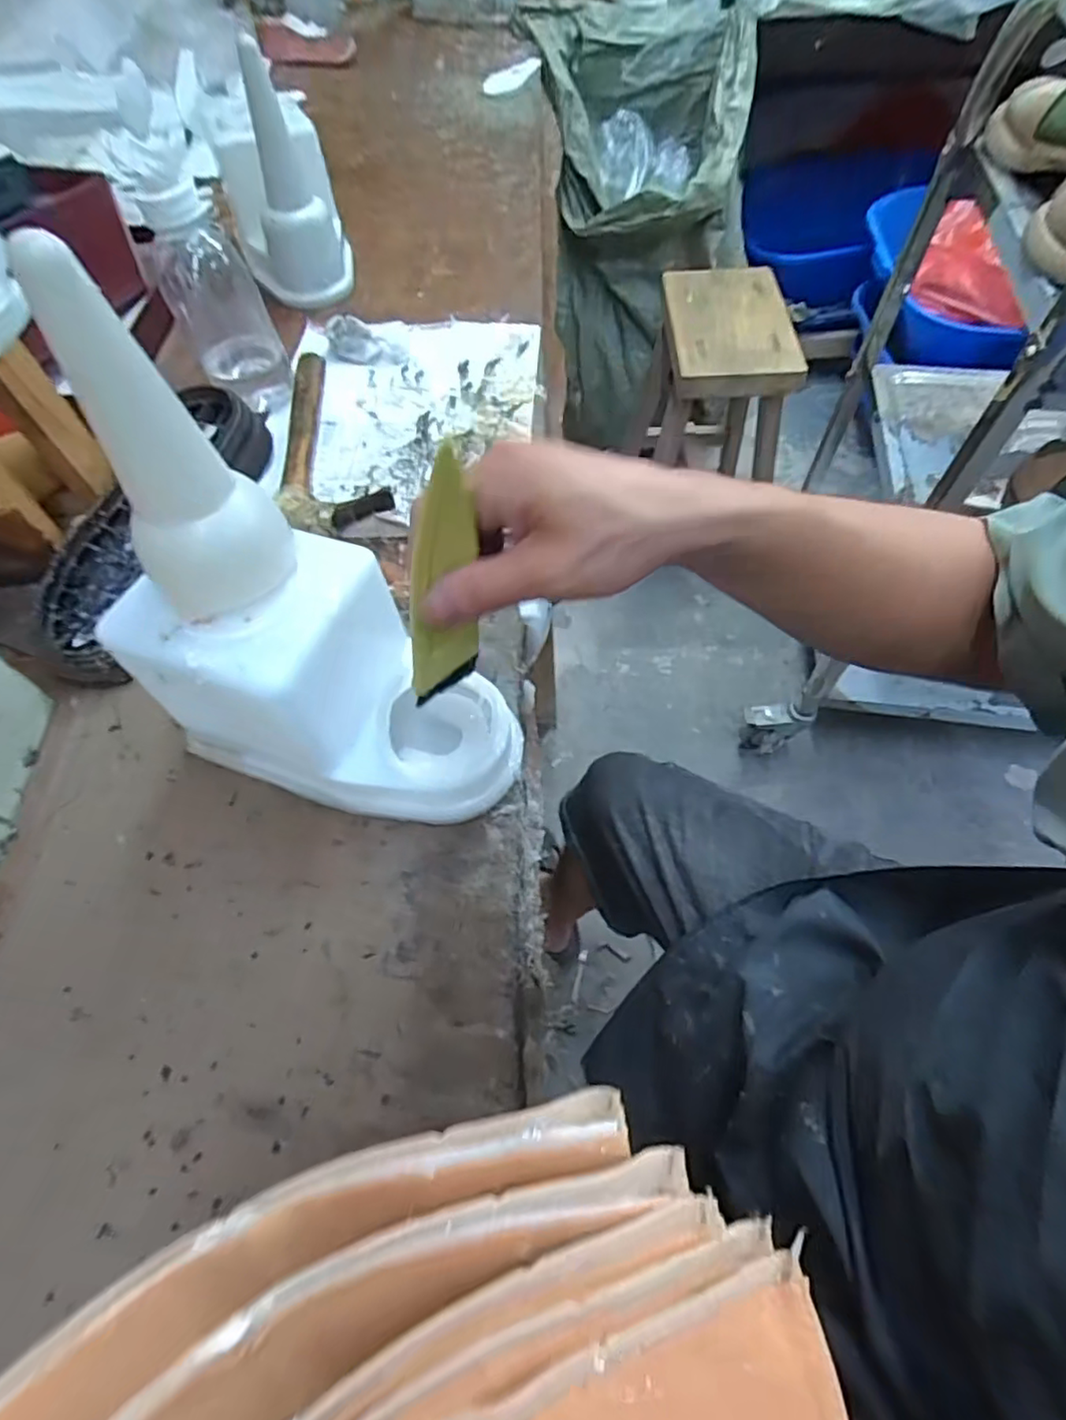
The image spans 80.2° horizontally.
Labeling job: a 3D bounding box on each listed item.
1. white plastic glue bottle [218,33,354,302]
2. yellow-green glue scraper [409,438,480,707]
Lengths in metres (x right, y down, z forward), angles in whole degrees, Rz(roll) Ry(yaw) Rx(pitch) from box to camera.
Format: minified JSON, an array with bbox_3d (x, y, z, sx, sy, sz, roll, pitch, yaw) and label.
[{"bbox_3d":[-0.250,-0.518,0.616,0.102,0.173,0.098,-19,62,-9],"label":"white plastic glue bottle"},{"bbox_3d":[-0.039,-0.052,0.275,0.031,0.127,0.008,-21,55,-23],"label":"yellow-green glue scraper"}]

